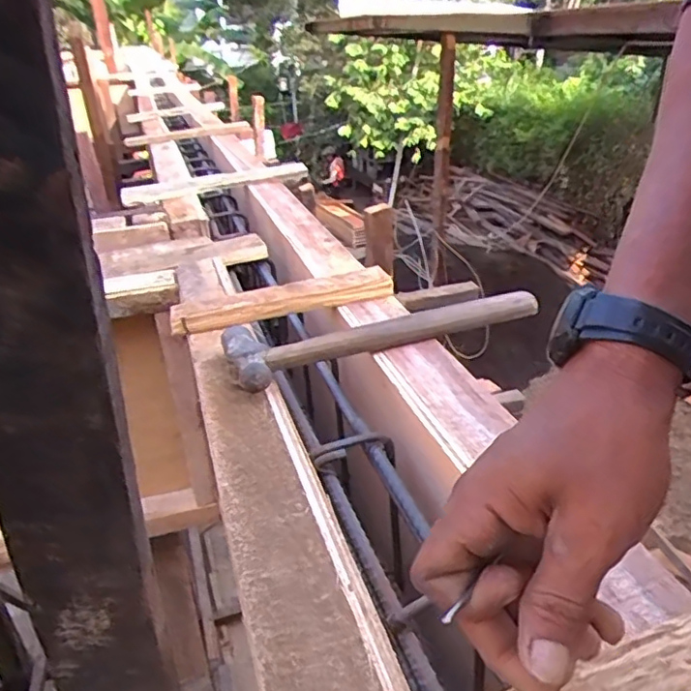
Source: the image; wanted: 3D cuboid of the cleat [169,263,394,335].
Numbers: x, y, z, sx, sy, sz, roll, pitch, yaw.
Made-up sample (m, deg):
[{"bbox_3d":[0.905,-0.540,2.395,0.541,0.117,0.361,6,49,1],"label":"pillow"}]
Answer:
[{"bbox_3d":[-0.067,-0.051,0.666,0.242,0.029,0.035,-13,30,-17],"label":"cleat"}]

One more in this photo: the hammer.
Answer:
[{"bbox_3d":[0.040,-0.021,0.592,0.313,0.028,0.086,-16,31,-22],"label":"hammer"}]

